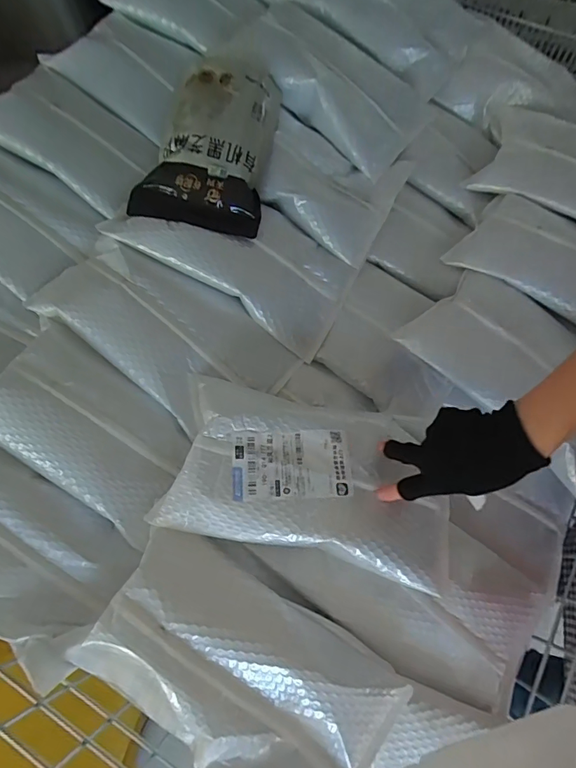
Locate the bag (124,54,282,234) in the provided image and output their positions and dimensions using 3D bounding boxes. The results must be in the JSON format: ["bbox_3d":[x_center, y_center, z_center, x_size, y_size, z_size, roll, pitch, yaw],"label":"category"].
[{"bbox_3d":[-0.100,-0.322,0.596,0.163,0.073,0.252,12,72,5],"label":"bag"}]

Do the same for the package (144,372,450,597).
[{"bbox_3d":[0.031,0.104,0.496,0.315,0.065,0.171,13,72,5],"label":"package"}]

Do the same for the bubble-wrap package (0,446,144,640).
[{"bbox_3d":[-0.304,0.164,0.473,0.260,0.040,0.136,37,64,-6],"label":"bubble-wrap package"}]

